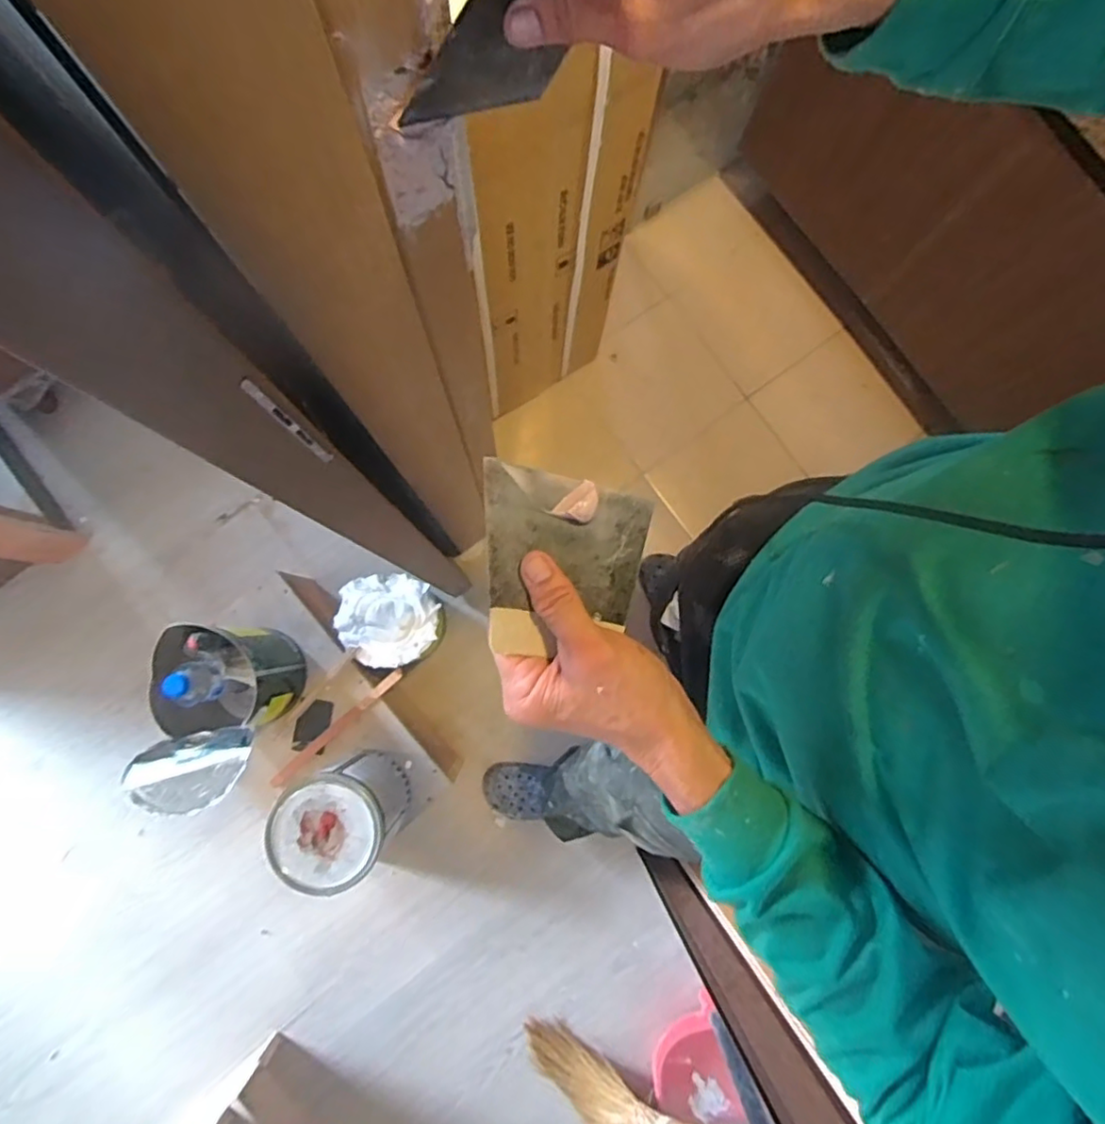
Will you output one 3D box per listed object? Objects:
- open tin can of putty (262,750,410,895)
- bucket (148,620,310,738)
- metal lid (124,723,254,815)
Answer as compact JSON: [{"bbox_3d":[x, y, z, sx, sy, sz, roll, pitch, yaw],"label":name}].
[{"bbox_3d":[-0.323,0.399,0.988,0.157,0.216,0.152,0,83,-2],"label":"open tin can of putty"},{"bbox_3d":[-0.520,0.180,1.003,0.171,0.210,0.161,0,83,-2],"label":"bucket"},{"bbox_3d":[-0.484,0.274,0.840,0.147,0.030,0.119,-9,42,-11],"label":"metal lid"}]

